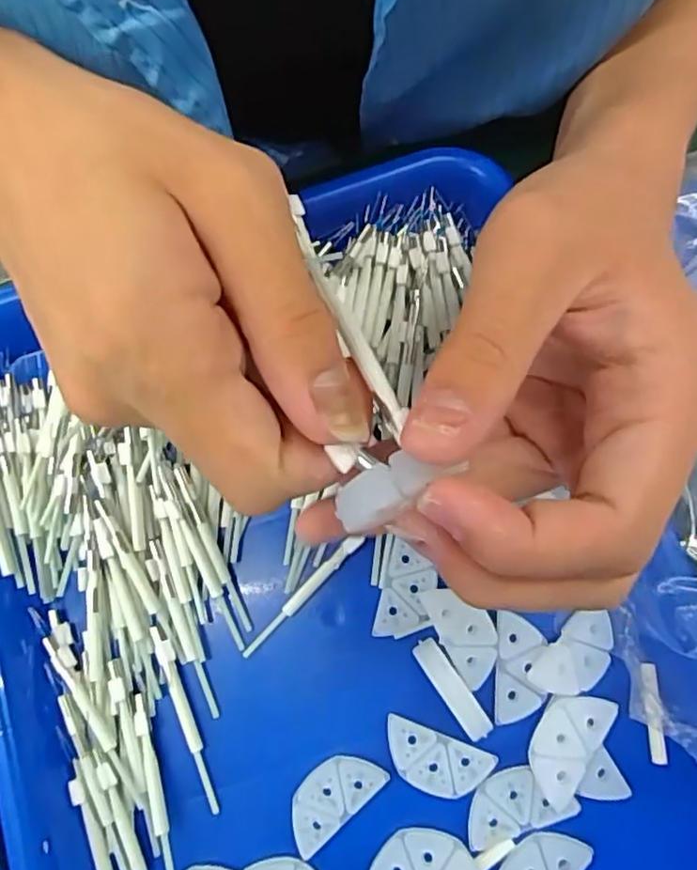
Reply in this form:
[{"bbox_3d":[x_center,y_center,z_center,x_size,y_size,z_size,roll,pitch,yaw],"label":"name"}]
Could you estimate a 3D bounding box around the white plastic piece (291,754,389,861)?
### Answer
[{"bbox_3d":[-0.007,0.129,0.231,0.038,0.004,0.019,-42,78,-6],"label":"white plastic piece"}]

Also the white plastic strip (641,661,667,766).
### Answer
[{"bbox_3d":[0.110,0.100,0.233,0.004,0.004,0.034,-2,77,3],"label":"white plastic strip"}]

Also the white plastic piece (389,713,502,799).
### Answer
[{"bbox_3d":[0.031,0.117,0.231,0.038,0.005,0.019,19,79,8],"label":"white plastic piece"}]

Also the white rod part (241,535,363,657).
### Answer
[{"bbox_3d":[-0.018,0.062,0.250,0.006,0.008,0.062,43,83,12],"label":"white rod part"}]

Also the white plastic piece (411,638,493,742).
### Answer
[{"bbox_3d":[0.038,0.093,0.238,0.010,0.007,0.038,-36,77,-5],"label":"white plastic piece"}]

